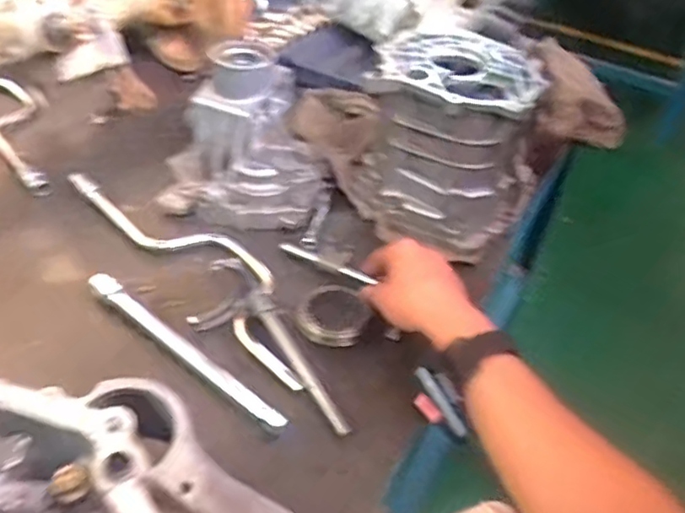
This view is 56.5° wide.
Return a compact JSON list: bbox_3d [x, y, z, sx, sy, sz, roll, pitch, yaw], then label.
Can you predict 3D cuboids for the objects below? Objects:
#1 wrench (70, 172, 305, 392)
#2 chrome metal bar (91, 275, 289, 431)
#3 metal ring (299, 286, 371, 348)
[{"bbox_3d":[-0.154,-0.003,0.696,0.402,0.023,0.086,35,47,29],"label":"wrench"},{"bbox_3d":[-0.150,0.086,0.596,0.258,0.021,0.019,30,45,25],"label":"chrome metal bar"},{"bbox_3d":[-0.007,0.059,0.653,0.070,0.023,0.078,10,40,3],"label":"metal ring"}]

